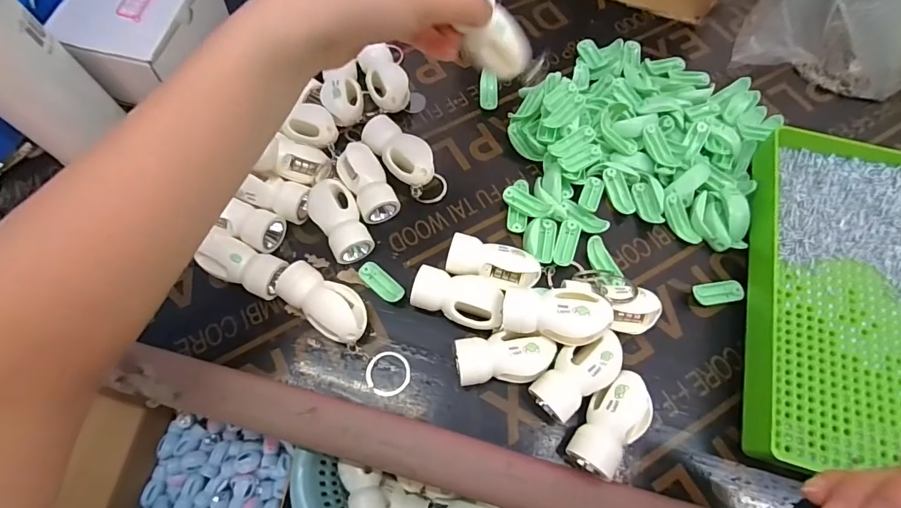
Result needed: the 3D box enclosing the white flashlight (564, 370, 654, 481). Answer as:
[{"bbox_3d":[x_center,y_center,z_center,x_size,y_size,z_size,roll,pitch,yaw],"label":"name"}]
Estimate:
[{"bbox_3d":[0.101,0.108,0.281,0.033,0.030,0.066,35,72,16],"label":"white flashlight"}]

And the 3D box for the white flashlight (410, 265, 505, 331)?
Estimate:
[{"bbox_3d":[0.006,0.032,0.314,0.063,0.029,0.036,14,67,8],"label":"white flashlight"}]

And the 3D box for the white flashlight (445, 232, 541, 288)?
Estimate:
[{"bbox_3d":[0.032,0.008,0.323,0.065,0.027,0.028,10,67,7],"label":"white flashlight"}]

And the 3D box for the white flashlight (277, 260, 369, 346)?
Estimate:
[{"bbox_3d":[-0.087,0.035,0.312,0.065,0.029,0.034,30,70,15],"label":"white flashlight"}]

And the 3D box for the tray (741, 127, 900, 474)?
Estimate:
[{"bbox_3d":[0.286,0.026,0.303,0.153,0.029,0.239,12,67,8],"label":"tray"}]

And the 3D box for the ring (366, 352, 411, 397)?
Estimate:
[{"bbox_3d":[-0.043,0.082,0.306,0.030,0.004,0.030,-1,66,2],"label":"ring"}]

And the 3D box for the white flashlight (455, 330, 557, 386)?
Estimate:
[{"bbox_3d":[0.037,0.070,0.297,0.064,0.030,0.032,-4,66,1],"label":"white flashlight"}]

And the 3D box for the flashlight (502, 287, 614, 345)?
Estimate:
[{"bbox_3d":[0.067,0.038,0.283,0.065,0.027,0.031,12,67,5],"label":"flashlight"}]

